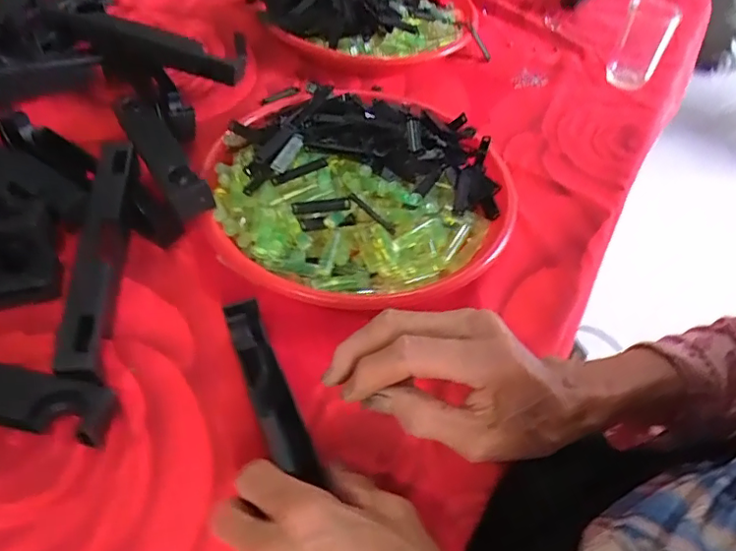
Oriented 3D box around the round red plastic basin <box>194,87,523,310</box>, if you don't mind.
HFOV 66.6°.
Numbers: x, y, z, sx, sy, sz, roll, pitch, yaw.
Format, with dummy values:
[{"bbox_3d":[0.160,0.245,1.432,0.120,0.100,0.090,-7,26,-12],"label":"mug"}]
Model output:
[{"bbox_3d":[-0.006,-0.078,0.452,0.242,0.046,0.238,3,50,-3],"label":"round red plastic basin"}]

